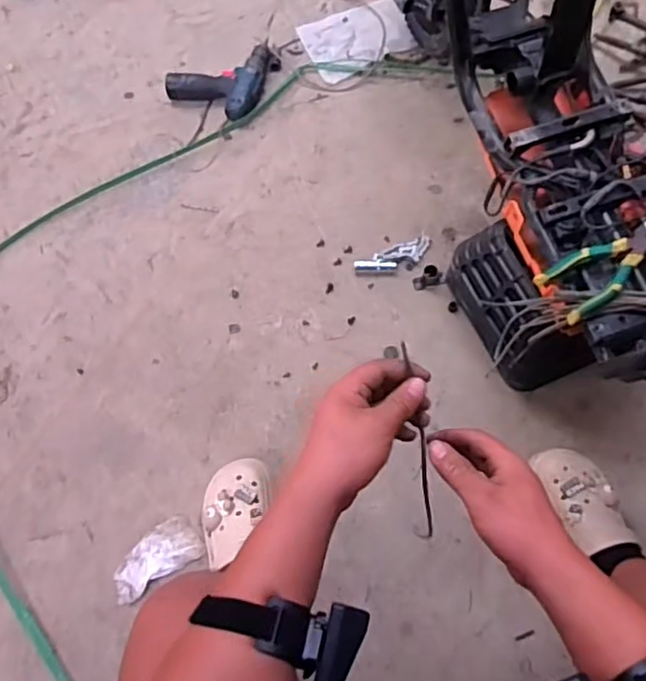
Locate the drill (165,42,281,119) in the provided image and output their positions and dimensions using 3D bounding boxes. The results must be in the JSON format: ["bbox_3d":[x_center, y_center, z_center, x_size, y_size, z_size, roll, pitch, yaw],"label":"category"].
[{"bbox_3d":[-0.198,-0.556,1.301,0.182,0.045,0.205,25,73,11],"label":"drill"}]

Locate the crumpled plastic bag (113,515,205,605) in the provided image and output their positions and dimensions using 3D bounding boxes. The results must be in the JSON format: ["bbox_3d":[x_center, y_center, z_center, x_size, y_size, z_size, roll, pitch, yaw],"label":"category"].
[{"bbox_3d":[-0.261,0.335,0.975,0.139,0.021,0.074,-34,72,-9],"label":"crumpled plastic bag"}]

